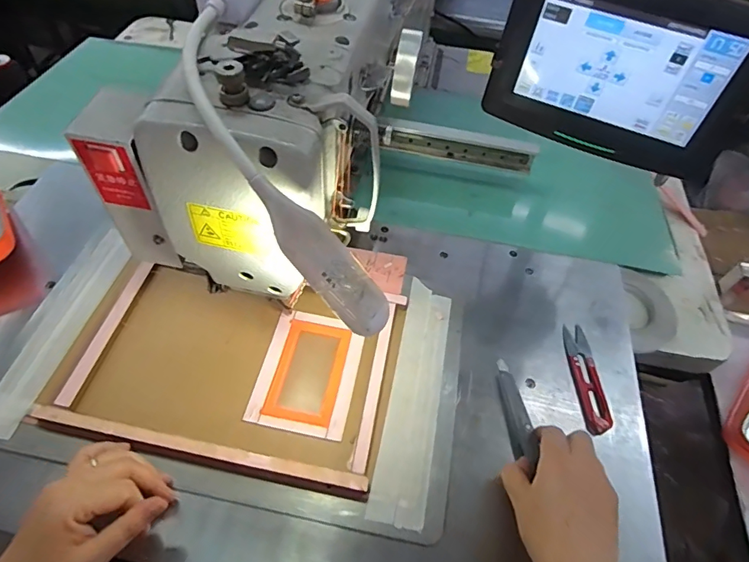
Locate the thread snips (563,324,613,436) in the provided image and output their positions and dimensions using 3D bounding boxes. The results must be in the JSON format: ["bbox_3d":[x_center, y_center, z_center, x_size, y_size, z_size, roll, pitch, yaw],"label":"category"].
[{"bbox_3d":[0.216,0.098,0.472,0.027,0.008,0.116,5,54,-1],"label":"thread snips"}]

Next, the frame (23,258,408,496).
[{"bbox_3d":[-0.138,0.079,0.449,0.309,0.018,0.189,10,54,3],"label":"frame"}]

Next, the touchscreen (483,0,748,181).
[{"bbox_3d":[0.205,-0.175,0.384,0.202,0.131,0.031,23,56,12],"label":"touchscreen"}]

